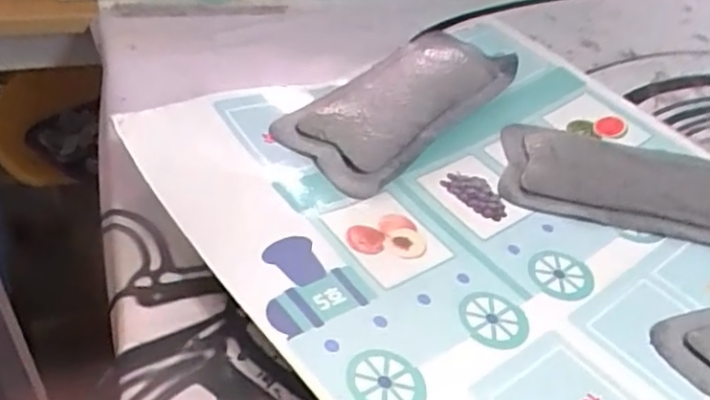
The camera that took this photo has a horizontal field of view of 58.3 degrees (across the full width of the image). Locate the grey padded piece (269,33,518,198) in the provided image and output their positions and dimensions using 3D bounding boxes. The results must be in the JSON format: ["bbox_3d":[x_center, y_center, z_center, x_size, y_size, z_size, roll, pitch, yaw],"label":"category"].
[{"bbox_3d":[0.038,-0.079,0.501,0.090,0.028,0.215,30,48,24],"label":"grey padded piece"}]

